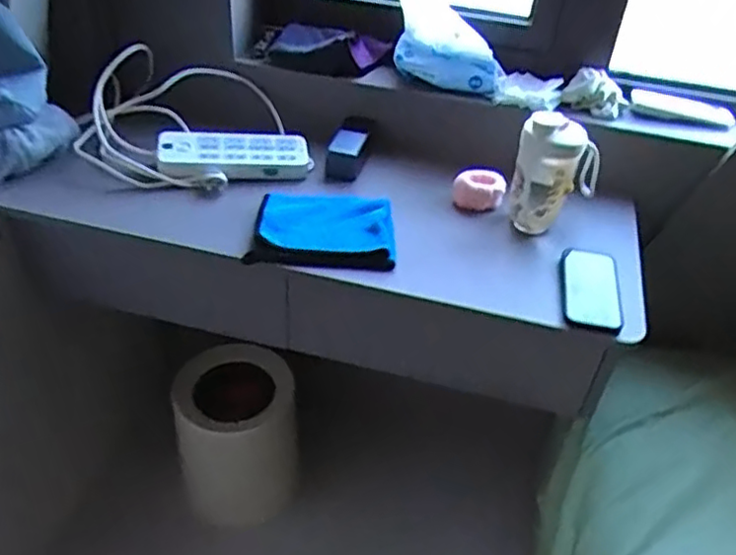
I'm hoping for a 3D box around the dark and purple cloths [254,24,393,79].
[{"bbox_3d":[-0.072,-0.365,1.090,0.207,0.071,0.053,6,39,-1],"label":"dark and purple cloths"}]

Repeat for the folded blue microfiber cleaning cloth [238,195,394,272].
[{"bbox_3d":[-0.060,-0.067,0.926,0.191,0.030,0.135,4,39,-4],"label":"folded blue microfiber cleaning cloth"}]

